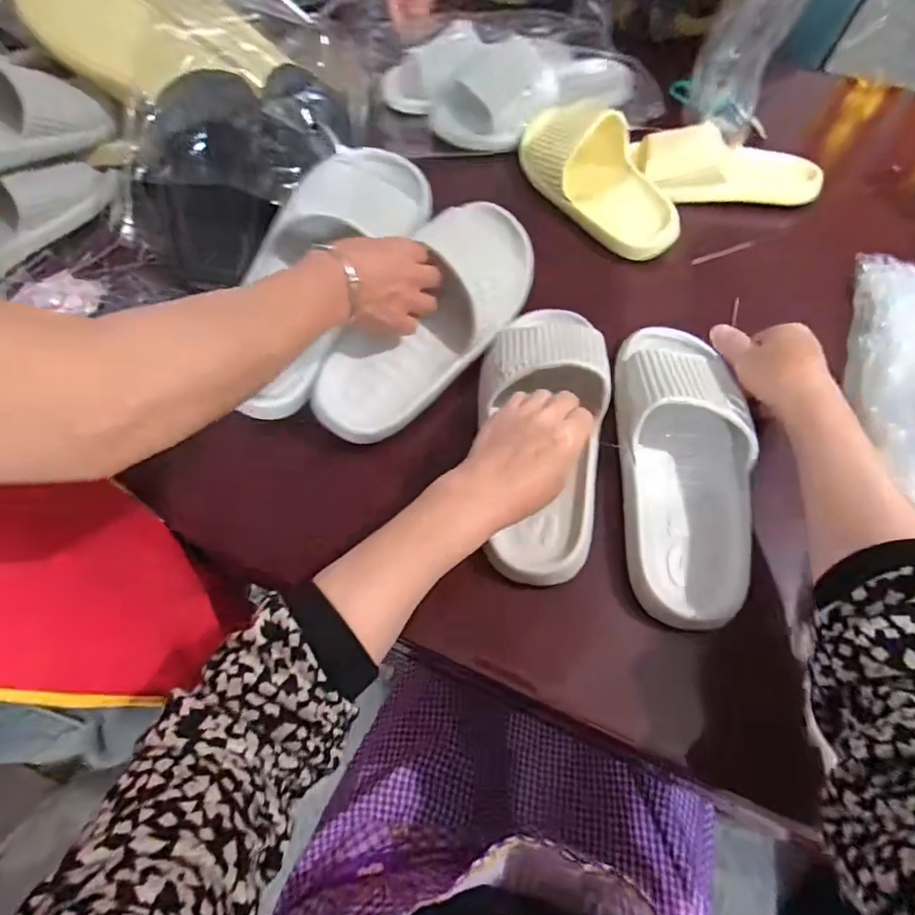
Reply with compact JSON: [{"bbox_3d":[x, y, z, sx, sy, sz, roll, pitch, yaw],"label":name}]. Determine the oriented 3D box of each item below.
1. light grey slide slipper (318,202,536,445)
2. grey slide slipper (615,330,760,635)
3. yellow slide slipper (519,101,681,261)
[{"bbox_3d":[-0.017,-0.133,0.477,0.114,0.084,0.273,31,66,15],"label":"light grey slide slipper"},{"bbox_3d":[0.190,-0.002,0.440,0.097,0.057,0.264,3,68,1],"label":"grey slide slipper"},{"bbox_3d":[0.162,-0.325,0.612,0.082,0.075,0.235,-37,83,-19],"label":"yellow slide slipper"}]

